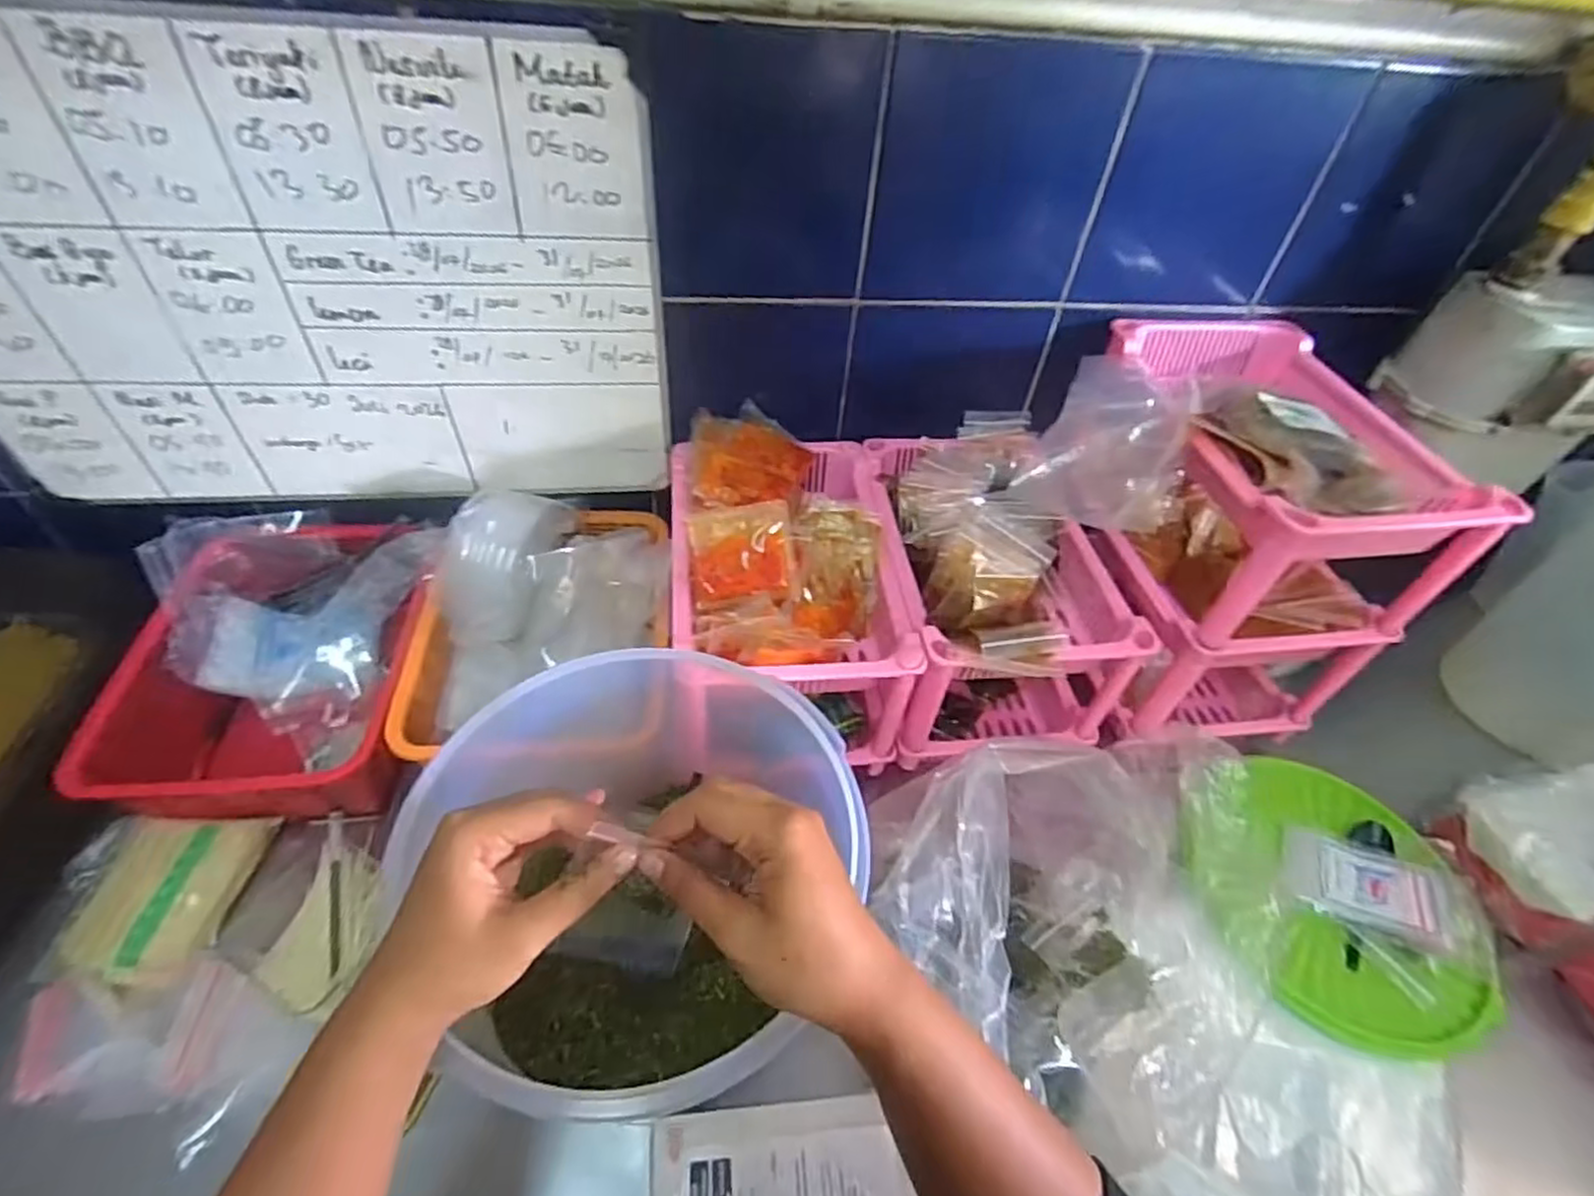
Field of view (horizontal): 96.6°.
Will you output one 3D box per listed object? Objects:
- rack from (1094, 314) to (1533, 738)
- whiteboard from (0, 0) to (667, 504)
[{"bbox_3d":[0.411,-0.069,0.748,0.215,0.354,0.352,-4,48,-10],"label":"rack"},{"bbox_3d":[-0.410,-0.240,0.588,0.566,0.373,0.021,-2,48,-8],"label":"whiteboard"}]

